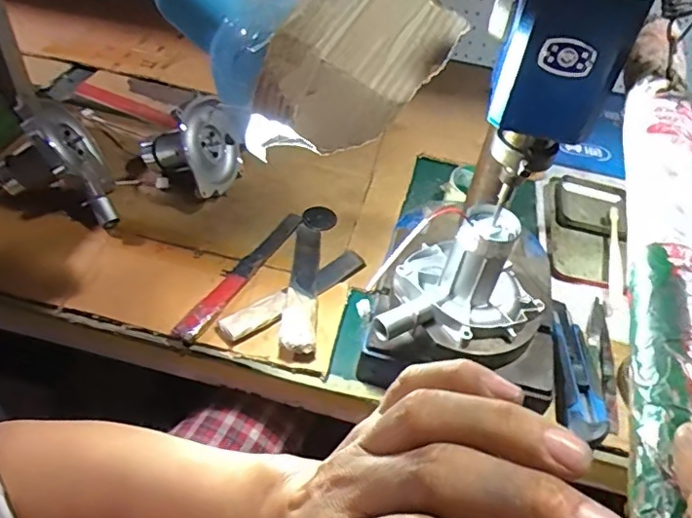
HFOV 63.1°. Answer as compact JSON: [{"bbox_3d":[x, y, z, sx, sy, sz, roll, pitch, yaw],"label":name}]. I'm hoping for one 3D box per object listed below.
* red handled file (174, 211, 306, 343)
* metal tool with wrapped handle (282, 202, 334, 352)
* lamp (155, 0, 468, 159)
[{"bbox_3d":[-0.119,0.012,0.672,0.027,0.018,0.249,22,46,15],"label":"red handled file"},{"bbox_3d":[-0.044,0.012,0.680,0.040,0.035,0.273,6,44,-1],"label":"metal tool with wrapped handle"},{"bbox_3d":[0.048,-0.219,0.412,0.326,0.192,0.199,-23,52,-27],"label":"lamp"}]

